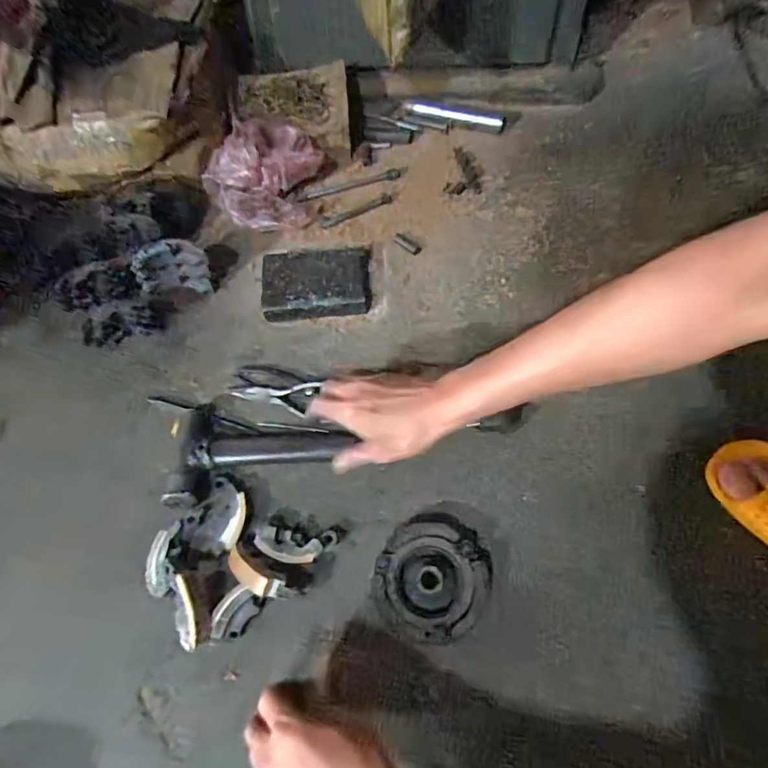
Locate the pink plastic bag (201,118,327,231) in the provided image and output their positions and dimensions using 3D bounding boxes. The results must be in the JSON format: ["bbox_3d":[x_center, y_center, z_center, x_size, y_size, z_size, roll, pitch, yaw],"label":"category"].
[{"bbox_3d":[-0.163,-0.287,0.690,0.162,0.084,0.140,-14,61,-8],"label":"pink plastic bag"}]

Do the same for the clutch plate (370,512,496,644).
[{"bbox_3d":[0.044,0.173,0.456,0.094,0.026,0.101,0,60,0],"label":"clutch plate"}]

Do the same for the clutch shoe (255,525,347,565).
[{"bbox_3d":[-0.078,0.150,0.472,0.078,0.019,0.034,-2,60,-1],"label":"clutch shoe"}]

